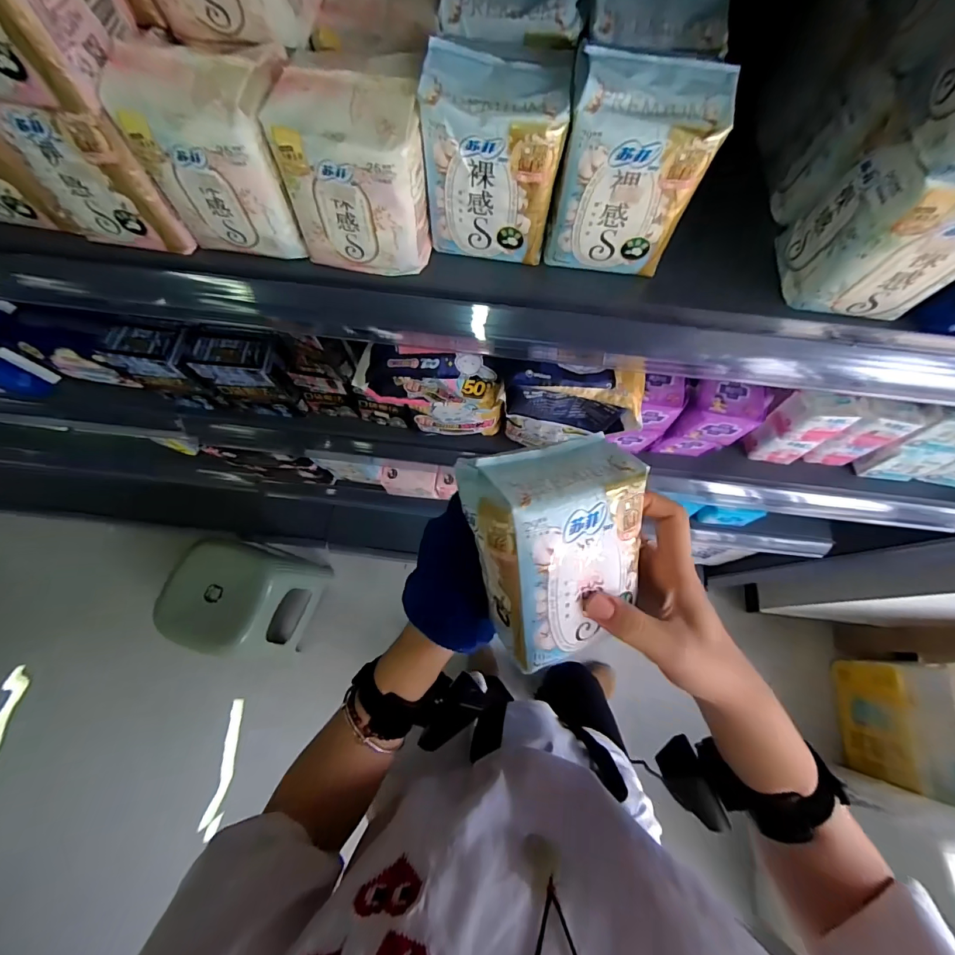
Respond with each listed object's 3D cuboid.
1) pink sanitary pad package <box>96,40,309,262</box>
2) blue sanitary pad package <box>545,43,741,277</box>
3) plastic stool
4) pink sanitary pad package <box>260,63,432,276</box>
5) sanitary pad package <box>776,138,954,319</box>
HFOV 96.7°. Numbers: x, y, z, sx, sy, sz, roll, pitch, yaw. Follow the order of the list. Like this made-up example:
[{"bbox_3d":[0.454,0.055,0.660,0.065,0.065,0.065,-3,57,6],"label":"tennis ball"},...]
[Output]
[{"bbox_3d":[-0.187,-0.252,0.325,0.099,0.113,0.095,5,69,0],"label":"pink sanitary pad package"},{"bbox_3d":[0.110,-0.220,0.313,0.099,0.120,0.057,7,69,1],"label":"blue sanitary pad package"},{"bbox_3d":[-0.673,0.360,1.263,0.311,0.319,0.307,17,70,5],"label":"plastic stool"},{"bbox_3d":[-0.088,-0.222,0.319,0.101,0.113,0.060,8,69,2],"label":"pink sanitary pad package"},{"bbox_3d":[0.306,-0.181,0.309,0.104,0.109,0.078,11,69,3],"label":"sanitary pad package"}]

